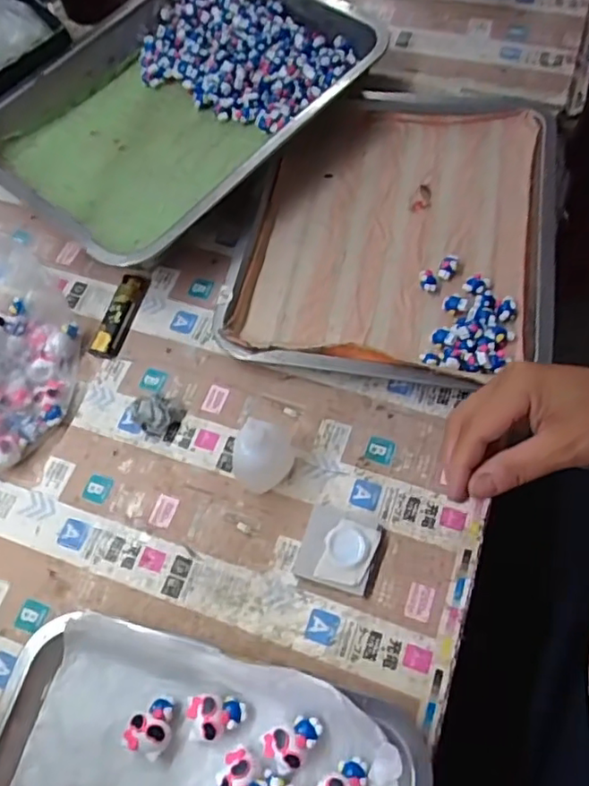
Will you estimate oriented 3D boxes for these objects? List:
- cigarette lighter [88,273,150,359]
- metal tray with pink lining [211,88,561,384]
[{"bbox_3d":[-0.151,-0.068,0.527,0.020,0.019,0.083,15,65,10],"label":"cigarette lighter"},{"bbox_3d":[0.090,-0.144,0.539,0.264,0.042,0.298,9,64,8],"label":"metal tray with pink lining"}]

